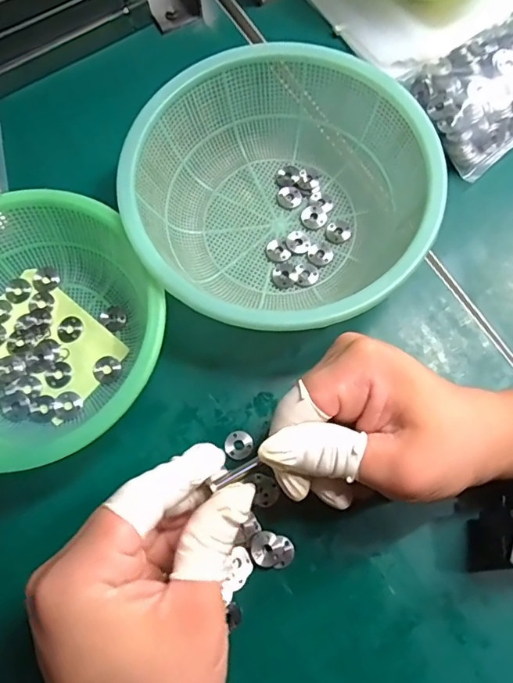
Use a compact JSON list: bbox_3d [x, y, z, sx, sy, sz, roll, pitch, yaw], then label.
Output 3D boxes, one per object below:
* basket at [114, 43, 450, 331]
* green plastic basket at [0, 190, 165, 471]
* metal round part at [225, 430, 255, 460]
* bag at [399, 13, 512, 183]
[{"bbox_3d":[0.015,-0.087,0.319,0.174,0.065,0.178,0,72,0],"label":"basket"},{"bbox_3d":[-0.142,-0.012,0.301,0.153,0.052,0.146,0,72,0],"label":"green plastic basket"},{"bbox_3d":[-0.011,0.063,0.307,0.018,0.007,0.017,0,72,0],"label":"metal round part"},{"bbox_3d":[0.187,-0.190,0.367,0.138,0.033,0.088,-29,74,-9],"label":"bag"}]

